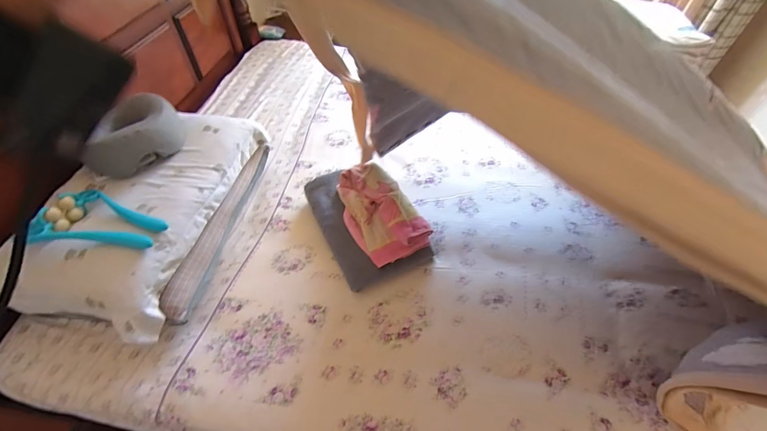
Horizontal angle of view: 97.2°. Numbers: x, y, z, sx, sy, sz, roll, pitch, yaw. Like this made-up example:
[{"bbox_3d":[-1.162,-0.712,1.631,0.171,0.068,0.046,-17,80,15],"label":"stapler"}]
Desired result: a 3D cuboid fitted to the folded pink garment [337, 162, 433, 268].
[{"bbox_3d":[-0.013,-0.014,0.999,0.198,0.088,0.301,-29,58,-23],"label":"folded pink garment"}]

